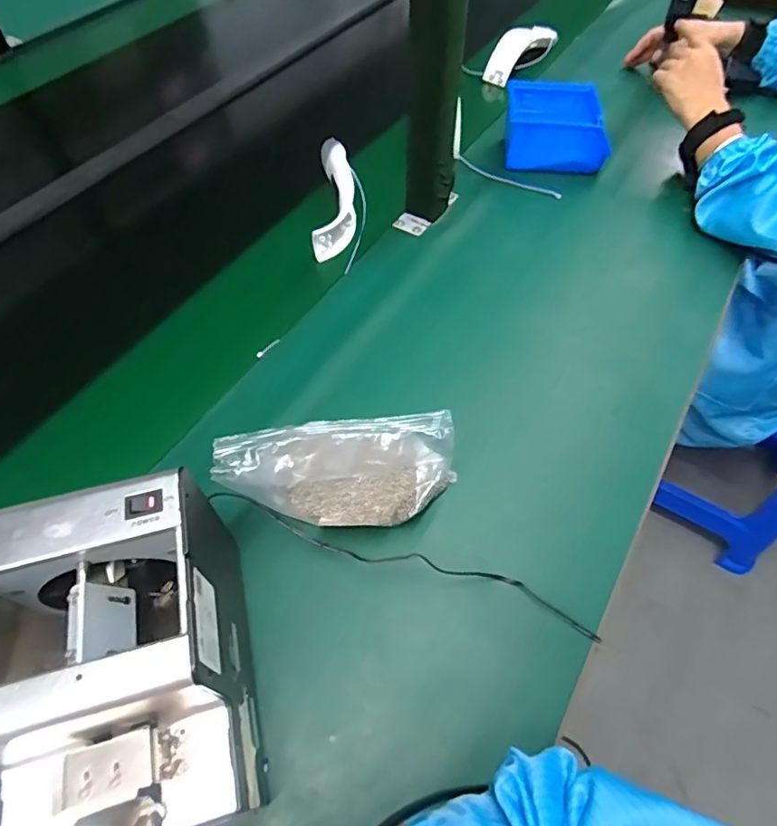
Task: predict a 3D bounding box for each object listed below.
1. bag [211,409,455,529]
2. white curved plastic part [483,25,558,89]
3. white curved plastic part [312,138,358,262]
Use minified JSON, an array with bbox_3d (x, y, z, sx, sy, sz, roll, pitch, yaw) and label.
[{"bbox_3d":[-0.035,0.051,0.422,0.174,0.122,0.046,-4,56,-3],"label":"bag"},{"bbox_3d":[0.236,-0.632,0.927,0.039,0.059,0.172,39,64,23],"label":"white curved plastic part"},{"bbox_3d":[-0.067,-0.282,0.684,0.048,0.040,0.187,-1,69,0],"label":"white curved plastic part"}]

